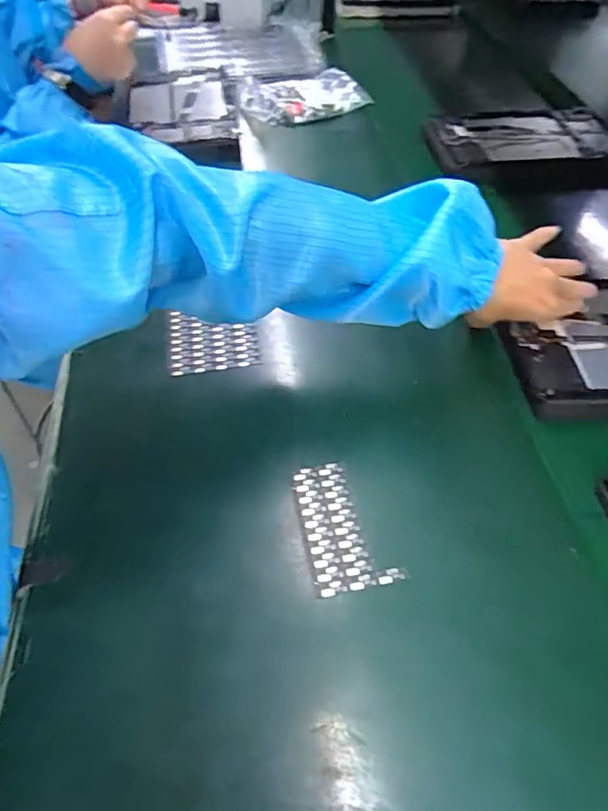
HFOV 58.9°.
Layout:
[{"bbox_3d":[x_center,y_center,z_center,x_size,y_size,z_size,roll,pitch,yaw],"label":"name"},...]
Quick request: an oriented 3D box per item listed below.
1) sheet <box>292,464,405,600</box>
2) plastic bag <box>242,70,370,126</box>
[{"bbox_3d":[0.028,0.085,0.392,0.056,0.004,0.097,-10,51,-8],"label":"sheet"},{"bbox_3d":[0.001,-0.474,0.833,0.193,0.035,0.133,-5,51,-4],"label":"plastic bag"}]

